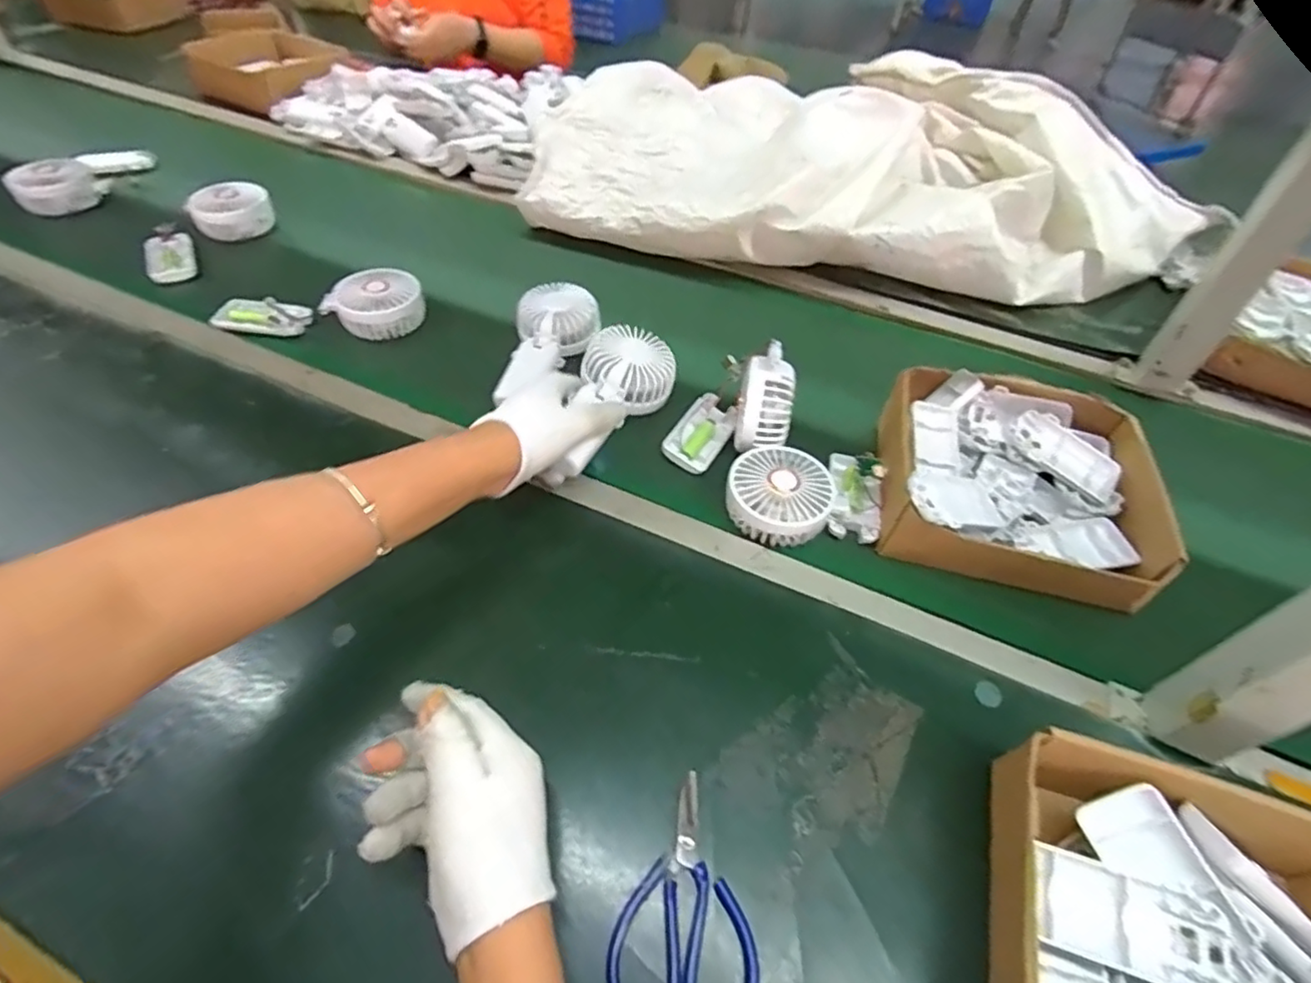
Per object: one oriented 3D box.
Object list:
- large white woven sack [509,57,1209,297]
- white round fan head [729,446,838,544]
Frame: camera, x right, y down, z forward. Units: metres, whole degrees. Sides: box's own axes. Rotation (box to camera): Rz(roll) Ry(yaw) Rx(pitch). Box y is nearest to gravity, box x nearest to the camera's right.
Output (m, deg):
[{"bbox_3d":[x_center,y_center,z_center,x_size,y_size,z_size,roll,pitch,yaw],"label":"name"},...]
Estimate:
[{"bbox_3d":[0.258,-0.435,0.813,0.823,0.155,0.317,12,49,6],"label":"large white woven sack"},{"bbox_3d":[0.107,0.004,0.540,0.085,0.046,0.087,3,49,-3],"label":"white round fan head"}]

